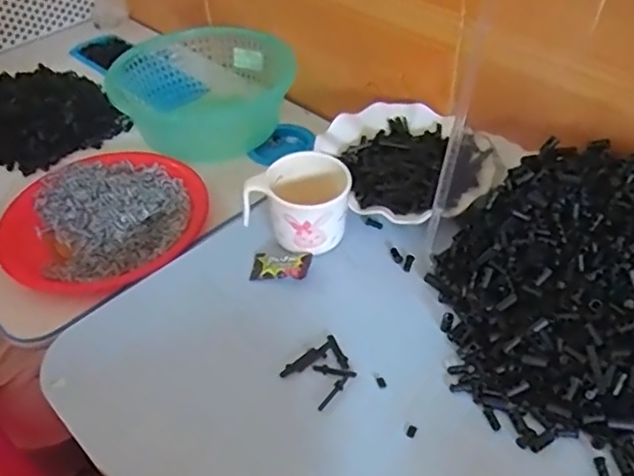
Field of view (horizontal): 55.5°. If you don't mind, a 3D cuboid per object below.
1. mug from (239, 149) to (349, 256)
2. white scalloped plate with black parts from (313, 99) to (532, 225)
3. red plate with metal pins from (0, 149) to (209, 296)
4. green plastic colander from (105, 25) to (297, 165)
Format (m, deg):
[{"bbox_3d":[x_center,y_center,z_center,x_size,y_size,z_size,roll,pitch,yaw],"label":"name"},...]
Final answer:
[{"bbox_3d":[-0.018,-0.030,0.563,0.097,0.073,0.081,0,45,5],"label":"mug"},{"bbox_3d":[0.094,-0.083,0.635,0.181,0.036,0.181,-2,45,2],"label":"white scalloped plate with black parts"},{"bbox_3d":[-0.241,-0.024,0.695,0.231,0.034,0.216,-2,45,2],"label":"red plate with metal pins"},{"bbox_3d":[-0.145,-0.199,0.817,0.202,0.095,0.210,-2,45,2],"label":"green plastic colander"}]

